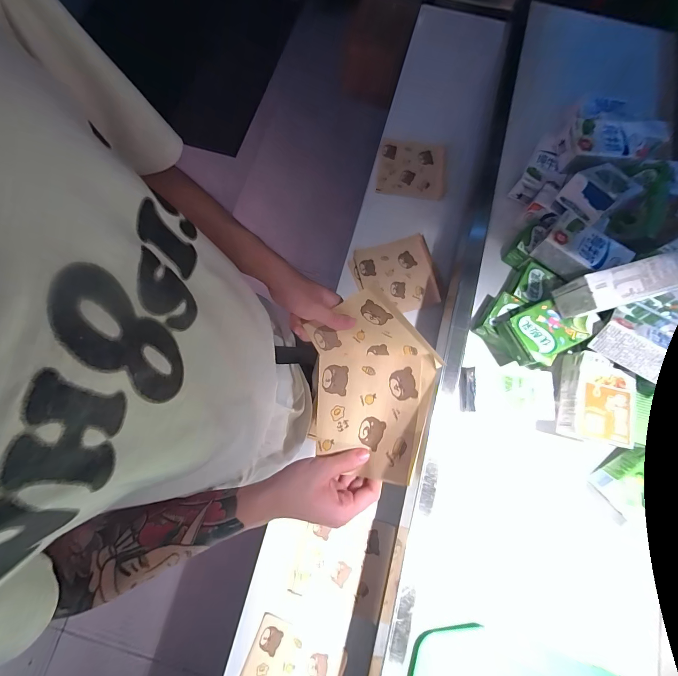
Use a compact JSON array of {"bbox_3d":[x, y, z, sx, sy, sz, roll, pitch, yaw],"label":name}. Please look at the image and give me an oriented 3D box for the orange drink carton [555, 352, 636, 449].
[{"bbox_3d":[0.327,0.078,0.392,0.072,0.041,0.106,13,77,2],"label":"orange drink carton"}]

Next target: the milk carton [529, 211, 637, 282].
[{"bbox_3d":[0.342,-0.121,0.443,0.100,0.041,0.064,41,80,7],"label":"milk carton"}]

